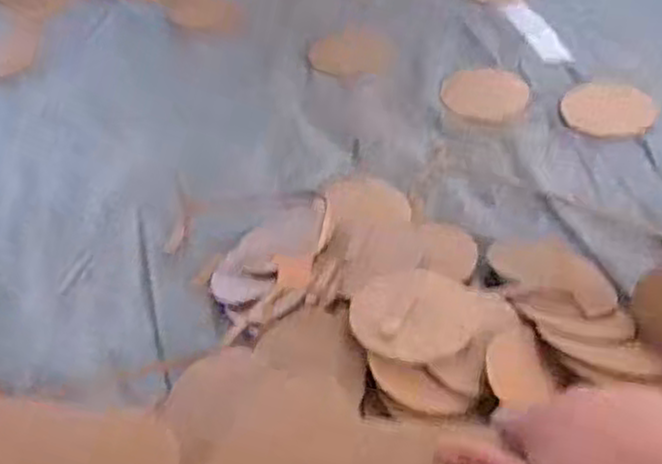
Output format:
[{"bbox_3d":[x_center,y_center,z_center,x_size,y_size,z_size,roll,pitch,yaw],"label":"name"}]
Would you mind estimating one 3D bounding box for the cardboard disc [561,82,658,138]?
[{"bbox_3d":[0.511,-0.227,1.416,0.160,0.004,0.153,-3,47,3],"label":"cardboard disc"}]

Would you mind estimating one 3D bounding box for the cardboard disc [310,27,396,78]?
[{"bbox_3d":[0.051,-0.385,1.682,0.166,0.007,0.193,-27,49,-13],"label":"cardboard disc"}]

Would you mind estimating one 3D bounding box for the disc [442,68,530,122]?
[{"bbox_3d":[0.308,-0.279,1.532,0.164,0.004,0.176,-3,47,3],"label":"disc"}]

